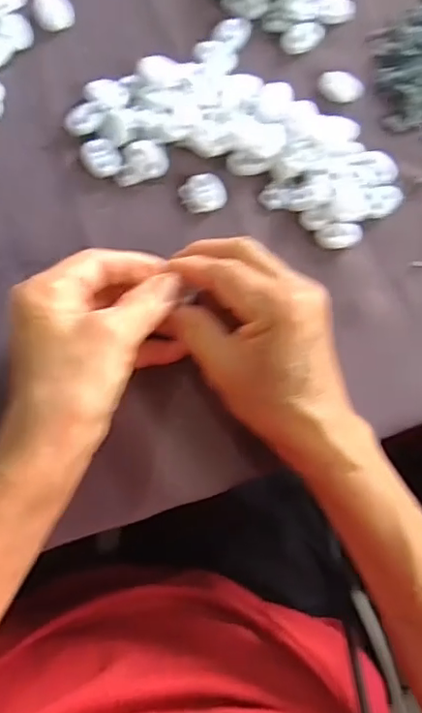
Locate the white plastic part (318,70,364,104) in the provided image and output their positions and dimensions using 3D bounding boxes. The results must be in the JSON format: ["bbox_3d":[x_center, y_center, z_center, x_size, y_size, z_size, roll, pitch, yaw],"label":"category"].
[{"bbox_3d":[0.081,-0.168,0.354,0.027,0.004,0.019,17,81,-3],"label":"white plastic part"}]

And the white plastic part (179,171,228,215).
[{"bbox_3d":[-0.005,-0.097,0.337,0.026,0.006,0.024,-20,84,-8],"label":"white plastic part"}]

